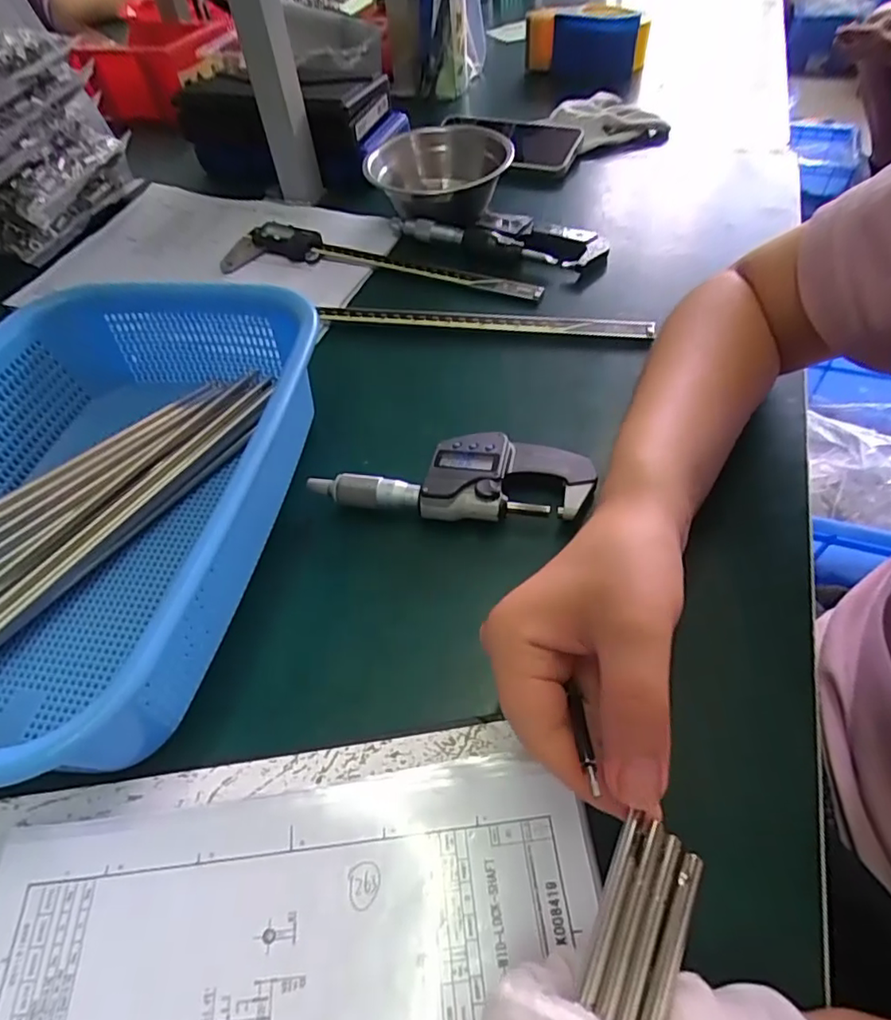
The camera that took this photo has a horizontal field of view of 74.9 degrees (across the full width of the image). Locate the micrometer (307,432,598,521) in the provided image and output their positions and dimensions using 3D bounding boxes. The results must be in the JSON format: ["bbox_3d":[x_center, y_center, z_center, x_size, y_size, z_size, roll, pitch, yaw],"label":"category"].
[{"bbox_3d":[0.004,-0.015,0.332,0.155,0.030,0.049,0,52,5],"label":"micrometer"}]

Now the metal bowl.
[{"bbox_3d":[-0.005,-0.307,0.537,0.124,0.052,0.137,-3,51,2],"label":"metal bowl"}]

